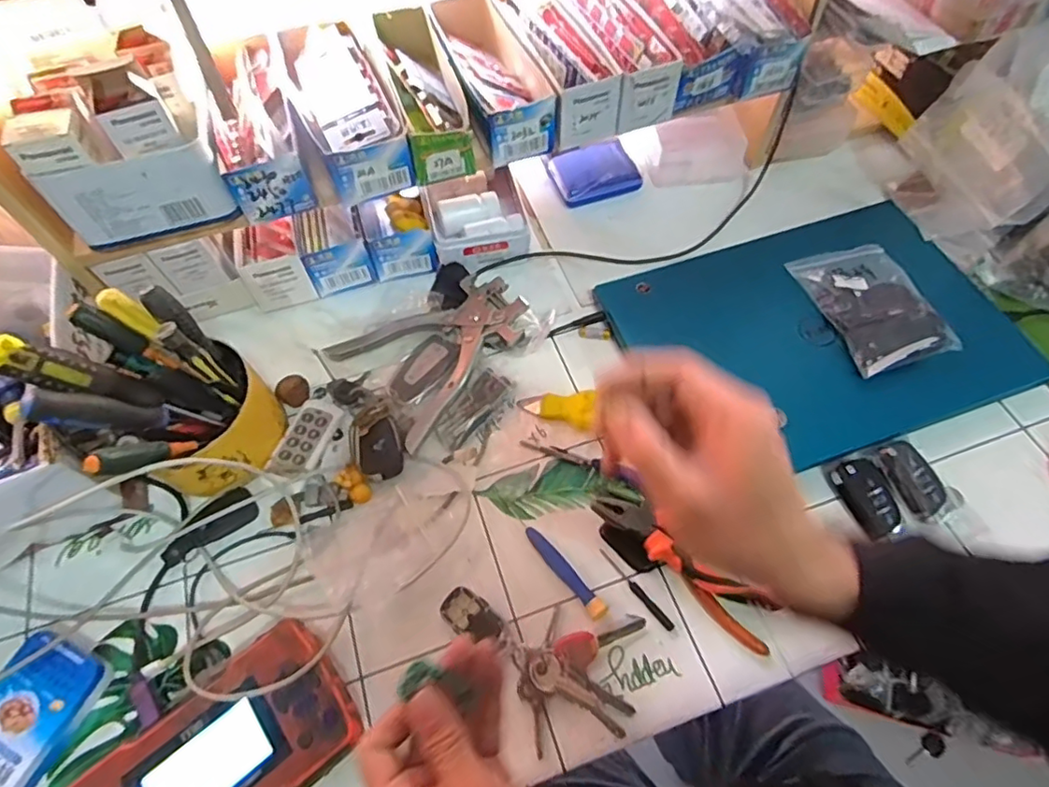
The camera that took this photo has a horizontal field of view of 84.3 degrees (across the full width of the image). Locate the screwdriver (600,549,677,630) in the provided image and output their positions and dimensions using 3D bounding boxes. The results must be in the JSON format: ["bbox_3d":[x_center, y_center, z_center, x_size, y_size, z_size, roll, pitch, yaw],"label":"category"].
[{"bbox_3d":[0.087,0.151,0.450,0.007,0.004,0.077,-36,66,-17],"label":"screwdriver"}]

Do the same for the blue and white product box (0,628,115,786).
[{"bbox_3d":[-0.353,0.229,0.408,0.072,0.024,0.102,26,65,15],"label":"blue and white product box"}]

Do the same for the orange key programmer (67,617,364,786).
[{"bbox_3d":[-0.202,0.246,0.386,0.176,0.038,0.102,-36,67,-17],"label":"orange key programmer"}]

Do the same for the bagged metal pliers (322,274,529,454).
[{"bbox_3d":[-0.079,-0.050,0.553,0.174,0.020,0.138,-37,67,-17],"label":"bagged metal pliers"}]

